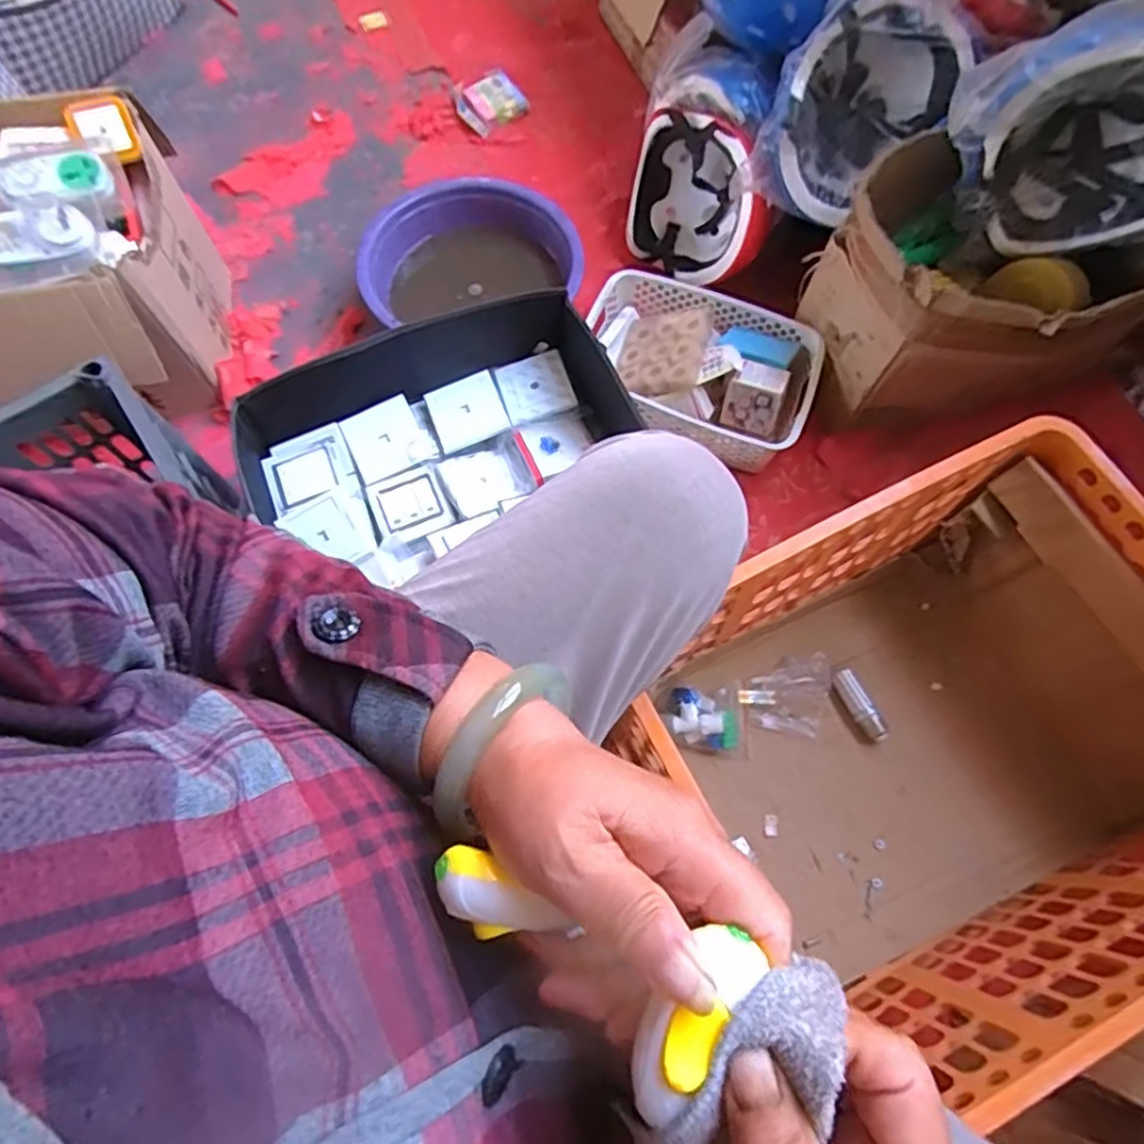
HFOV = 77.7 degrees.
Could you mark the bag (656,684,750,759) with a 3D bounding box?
[{"bbox_3d":[0.146,0.164,0.783,0.095,0.039,0.073,-2,69,0],"label":"bag"}]

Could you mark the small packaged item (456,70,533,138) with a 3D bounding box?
[{"bbox_3d":[-0.135,-0.775,1.171,0.108,0.019,0.099,-30,88,-7],"label":"small packaged item"}]

